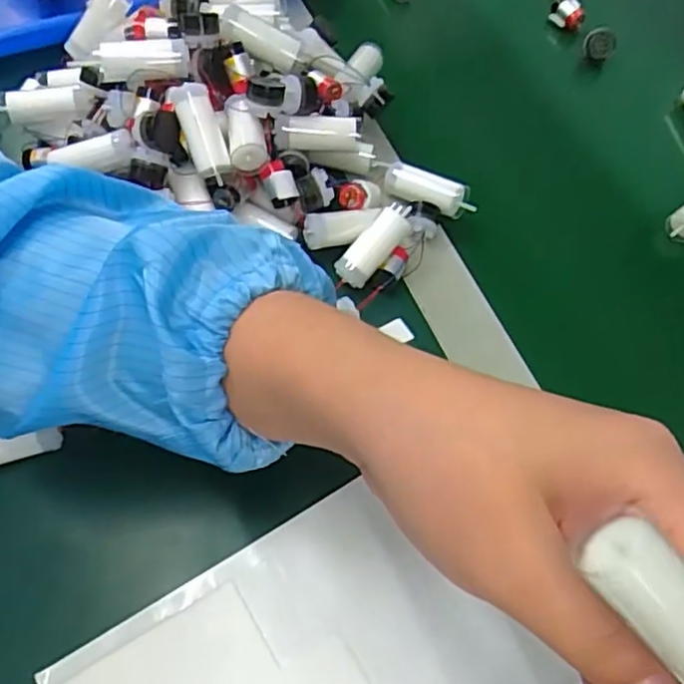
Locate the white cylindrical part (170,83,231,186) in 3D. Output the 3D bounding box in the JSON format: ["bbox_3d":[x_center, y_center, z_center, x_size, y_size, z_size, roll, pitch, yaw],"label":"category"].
[{"bbox_3d":[-0.078,-0.117,0.371,0.019,0.017,0.055,-20,94,-14],"label":"white cylindrical part"}]

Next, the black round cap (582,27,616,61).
[{"bbox_3d":[0.206,-0.238,0.527,0.024,0.025,0.008,13,61,3],"label":"black round cap"}]

